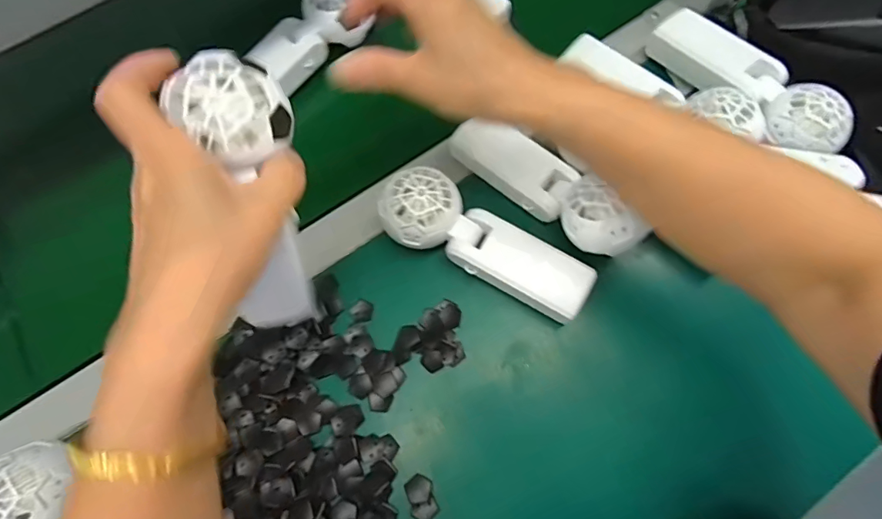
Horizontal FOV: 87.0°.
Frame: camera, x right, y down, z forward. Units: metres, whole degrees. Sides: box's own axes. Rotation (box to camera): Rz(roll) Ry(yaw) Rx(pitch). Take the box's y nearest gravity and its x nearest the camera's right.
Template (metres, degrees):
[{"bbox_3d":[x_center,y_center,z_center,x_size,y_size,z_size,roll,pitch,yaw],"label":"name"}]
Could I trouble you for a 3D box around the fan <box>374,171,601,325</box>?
[{"bbox_3d":[0.035,-0.011,0.355,0.162,0.058,0.054,26,74,10],"label":"fan"}]

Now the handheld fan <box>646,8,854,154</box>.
[{"bbox_3d":[0.250,-0.147,0.382,0.046,0.045,0.168,-33,73,-9],"label":"handheld fan"}]

